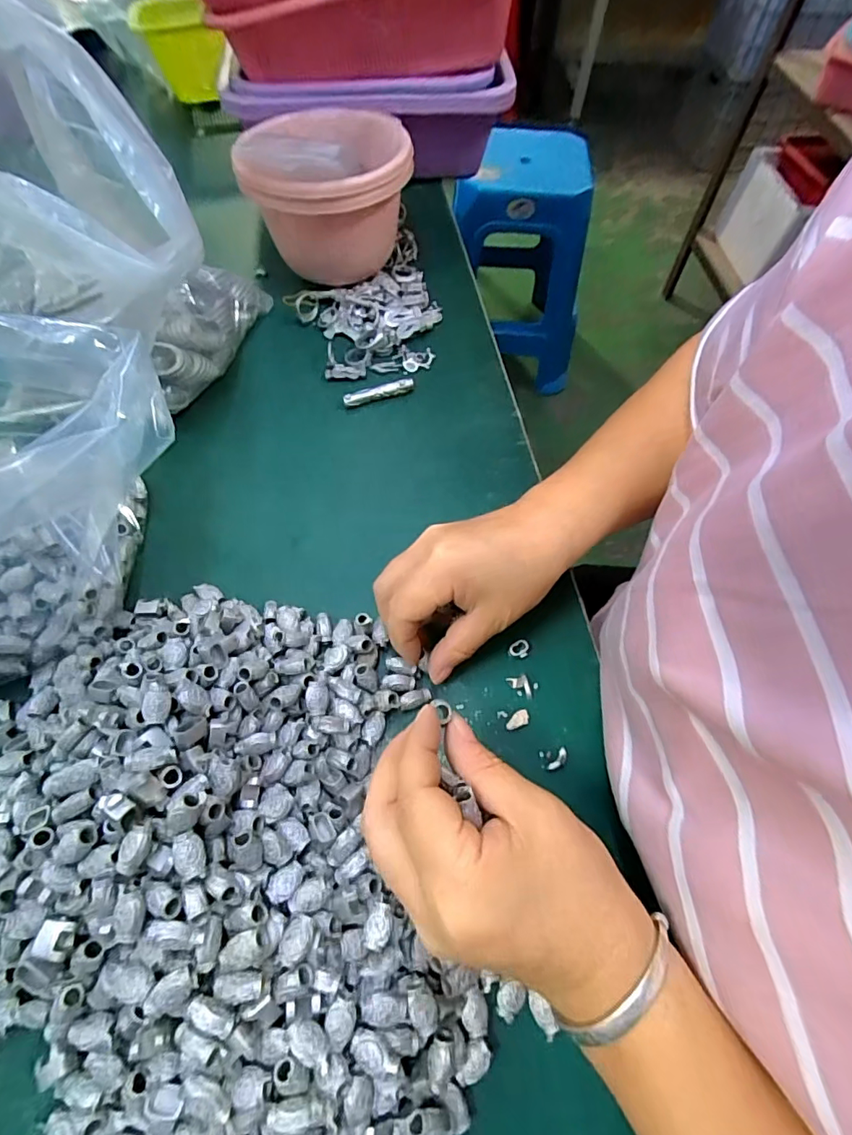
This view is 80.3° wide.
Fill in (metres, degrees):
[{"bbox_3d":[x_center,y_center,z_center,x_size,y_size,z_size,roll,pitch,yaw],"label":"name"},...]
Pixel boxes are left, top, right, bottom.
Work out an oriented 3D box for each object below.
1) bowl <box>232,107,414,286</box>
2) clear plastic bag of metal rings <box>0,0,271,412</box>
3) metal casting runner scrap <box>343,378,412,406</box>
[{"bbox_3d":[-0.086,-0.346,0.470,0.142,0.112,0.145,-4,62,-3],"label":"bowl"},{"bbox_3d":[-0.230,-0.211,0.344,0.184,0.206,0.164,-6,62,-4],"label":"clear plastic bag of metal rings"},{"bbox_3d":[-0.040,-0.149,0.428,0.061,0.009,0.009,-16,63,-9],"label":"metal casting runner scrap"}]

